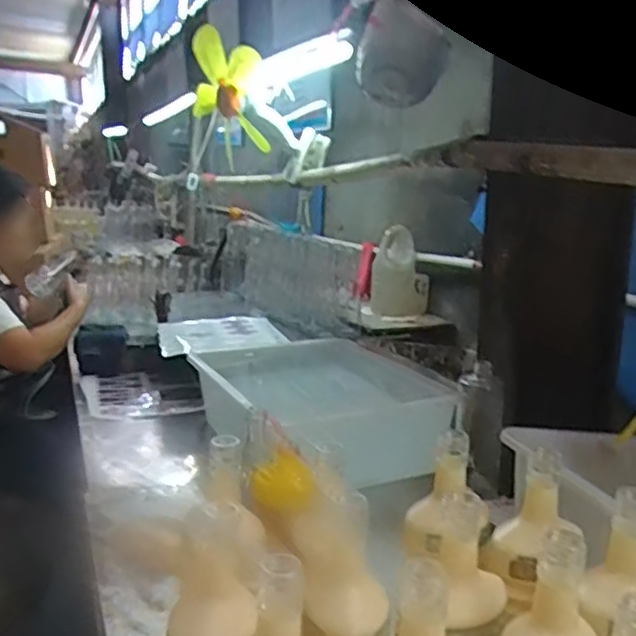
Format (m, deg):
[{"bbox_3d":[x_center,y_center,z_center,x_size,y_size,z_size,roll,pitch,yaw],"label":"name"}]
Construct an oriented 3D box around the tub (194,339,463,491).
[{"bbox_3d":[-0.008,0.187,1.347,0.399,0.206,0.604,-5,14,-18],"label":"tub"}]

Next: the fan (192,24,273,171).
[{"bbox_3d":[-0.219,-0.525,1.618,0.080,0.326,0.274,-34,69,-24],"label":"fan"}]

